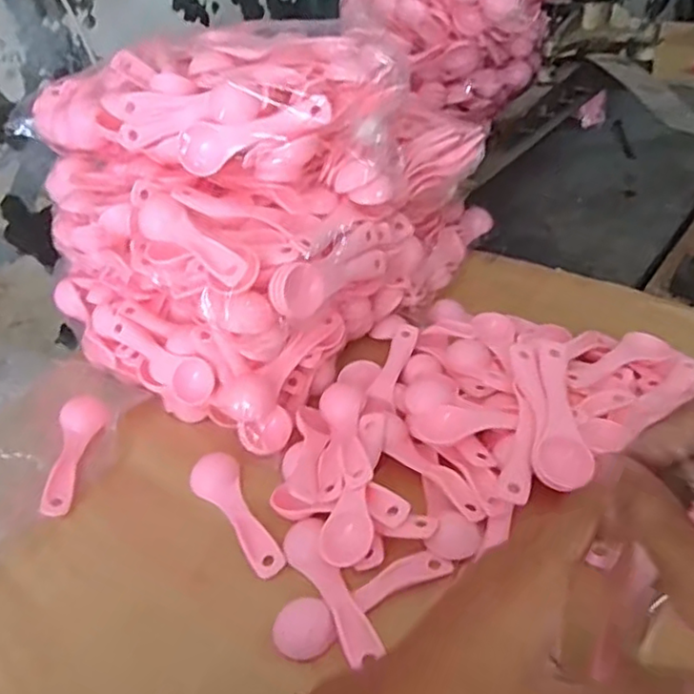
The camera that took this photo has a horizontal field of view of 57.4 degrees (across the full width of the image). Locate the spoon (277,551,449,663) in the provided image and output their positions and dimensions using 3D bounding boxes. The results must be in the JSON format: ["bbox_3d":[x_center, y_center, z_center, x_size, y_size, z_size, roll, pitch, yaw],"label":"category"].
[{"bbox_3d":[0.011,0.149,0.369,0.107,0.012,0.036,-16,39,-12],"label":"spoon"}]

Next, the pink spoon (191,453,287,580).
[{"bbox_3d":[-0.075,0.113,0.430,0.032,0.016,0.106,-24,41,-22],"label":"pink spoon"}]

